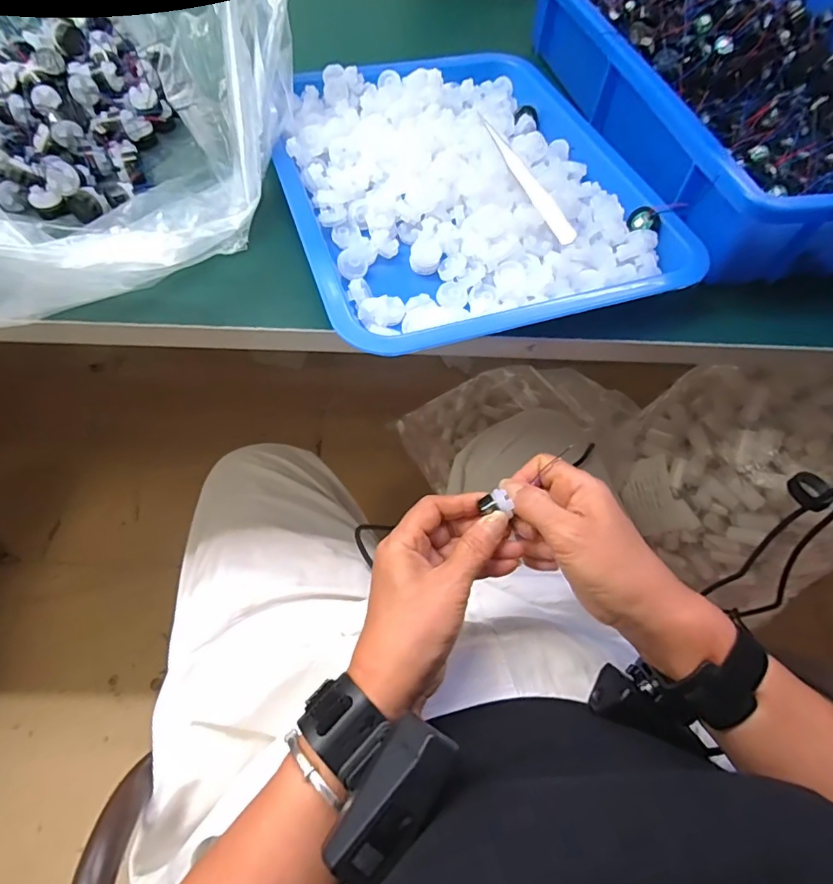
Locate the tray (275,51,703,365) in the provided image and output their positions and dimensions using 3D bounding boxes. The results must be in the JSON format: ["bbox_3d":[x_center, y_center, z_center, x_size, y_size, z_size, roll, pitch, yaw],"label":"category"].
[{"bbox_3d":[0.030,-0.202,0.393,0.257,0.031,0.311,-15,62,-12],"label":"tray"}]

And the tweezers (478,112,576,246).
[{"bbox_3d":[0.078,-0.186,0.364,0.010,0.023,0.122,-21,63,-15],"label":"tweezers"}]

